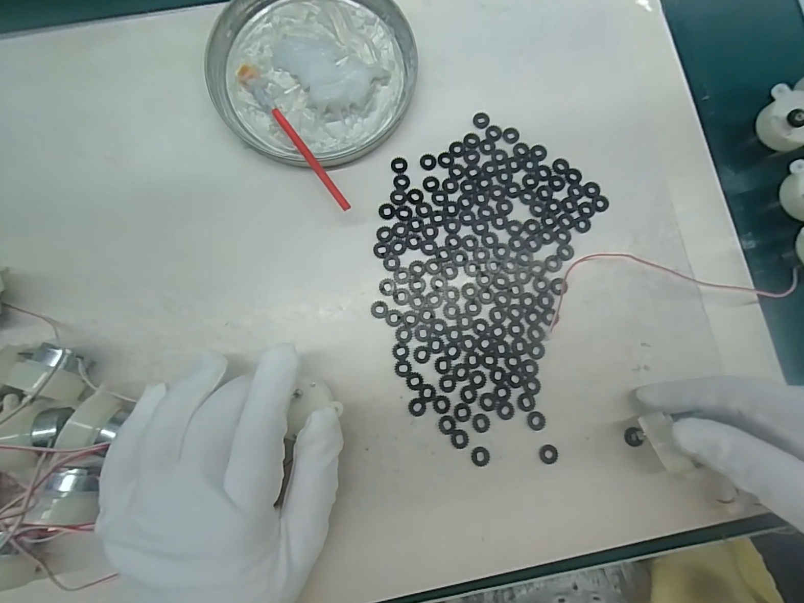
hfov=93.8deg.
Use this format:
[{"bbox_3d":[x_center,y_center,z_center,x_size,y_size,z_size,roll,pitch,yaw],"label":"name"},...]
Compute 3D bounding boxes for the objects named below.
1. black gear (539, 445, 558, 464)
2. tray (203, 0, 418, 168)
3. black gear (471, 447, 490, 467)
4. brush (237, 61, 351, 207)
[{"bbox_3d":[0.084,0.088,0.215,0.011,0.004,0.010,0,83,0],"label":"black gear"},{"bbox_3d":[-0.058,-0.154,0.245,0.129,0.013,0.127,0,83,0],"label":"tray"},{"bbox_3d":[0.045,0.089,0.214,0.010,0.004,0.011,0,83,0],"label":"black gear"},{"bbox_3d":[-0.069,-0.102,0.232,0.012,0.020,0.126,-33,84,-4],"label":"brush"}]

